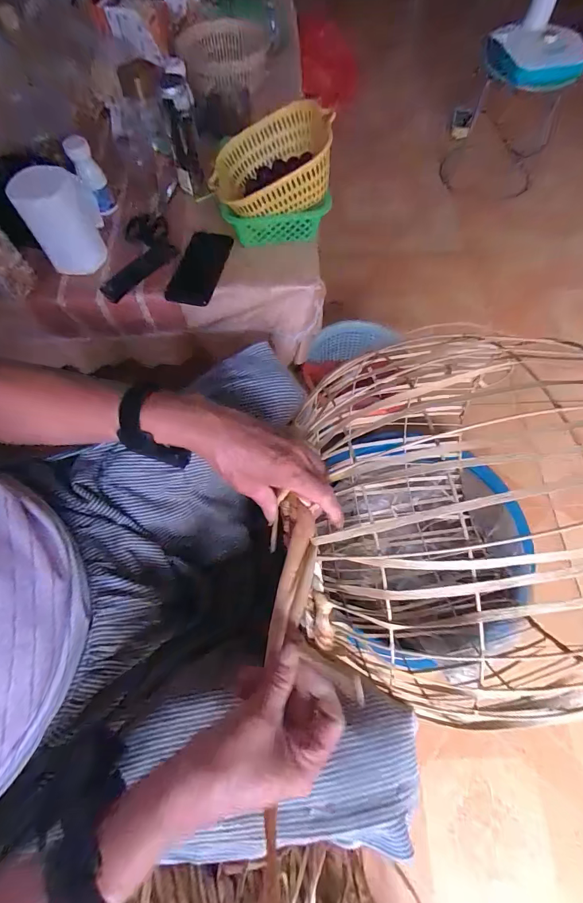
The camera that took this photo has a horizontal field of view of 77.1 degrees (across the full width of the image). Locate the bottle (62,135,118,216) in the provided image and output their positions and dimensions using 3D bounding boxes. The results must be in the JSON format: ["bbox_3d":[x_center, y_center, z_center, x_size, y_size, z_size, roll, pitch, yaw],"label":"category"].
[{"bbox_3d":[-0.353,-0.486,0.649,0.043,0.115,0.038,-32,40,-10],"label":"bottle"}]

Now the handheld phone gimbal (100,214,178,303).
[{"bbox_3d":[-0.257,-0.353,0.649,0.108,0.027,0.200,5,67,4],"label":"handheld phone gimbal"}]

